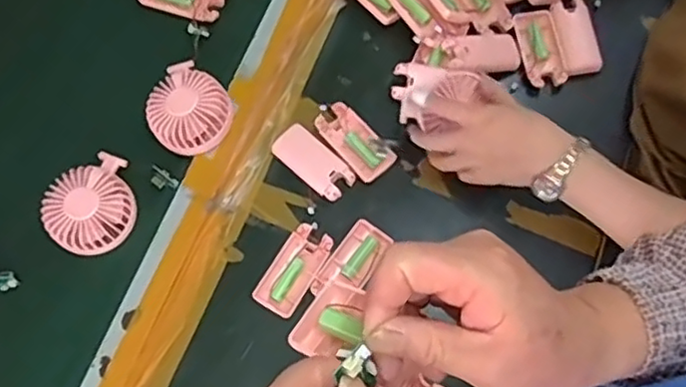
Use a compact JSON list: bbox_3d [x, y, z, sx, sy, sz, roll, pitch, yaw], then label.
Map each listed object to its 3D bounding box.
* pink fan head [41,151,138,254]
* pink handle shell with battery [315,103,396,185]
[{"bbox_3d":[-0.257,0.012,0.671,0.096,0.037,0.090,-32,74,-10],"label":"pink fan head"},{"bbox_3d":[0.013,-0.059,0.719,0.044,0.014,0.095,-40,77,-11],"label":"pink handle shell with battery"}]

